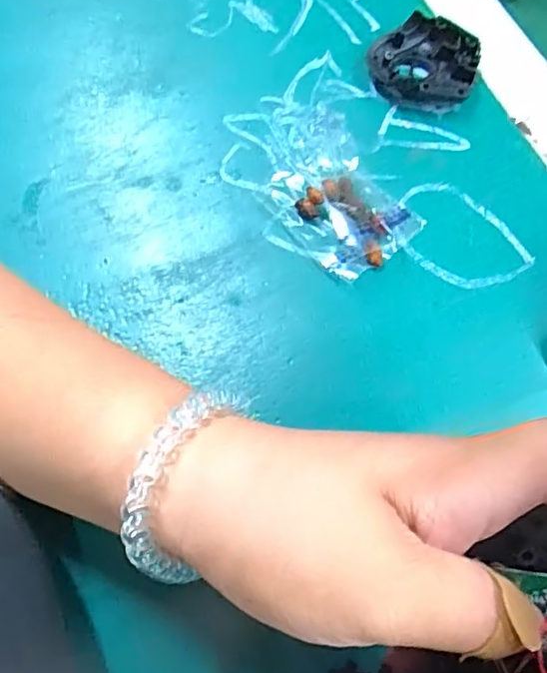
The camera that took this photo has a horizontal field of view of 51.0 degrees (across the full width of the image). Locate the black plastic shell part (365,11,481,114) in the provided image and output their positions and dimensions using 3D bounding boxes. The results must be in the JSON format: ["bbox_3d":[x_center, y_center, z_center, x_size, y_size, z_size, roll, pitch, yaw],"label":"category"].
[{"bbox_3d":[0.084,-0.154,0.323,0.059,0.017,0.052,9,68,7],"label":"black plastic shell part"}]

